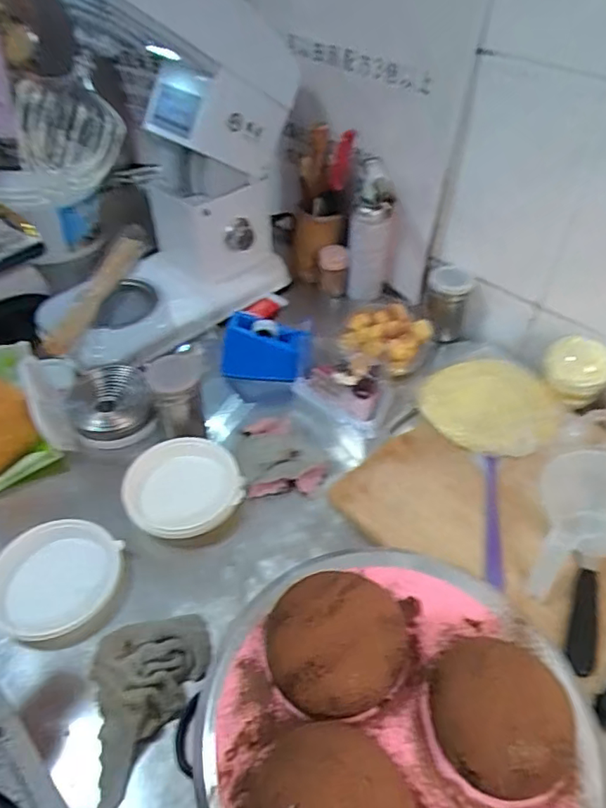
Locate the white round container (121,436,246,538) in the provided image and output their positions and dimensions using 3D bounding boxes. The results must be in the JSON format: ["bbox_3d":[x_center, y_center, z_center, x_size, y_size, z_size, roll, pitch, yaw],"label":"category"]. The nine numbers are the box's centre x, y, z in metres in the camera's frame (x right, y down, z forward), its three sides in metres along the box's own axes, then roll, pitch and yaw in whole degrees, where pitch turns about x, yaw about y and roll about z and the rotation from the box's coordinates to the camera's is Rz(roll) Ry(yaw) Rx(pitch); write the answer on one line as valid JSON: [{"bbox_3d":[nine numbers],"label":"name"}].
[{"bbox_3d":[-0.151,0.109,0.705,0.147,0.038,0.134,-7,46,-8],"label":"white round container"}]

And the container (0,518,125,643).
[{"bbox_3d":[-0.281,0.196,0.629,0.135,0.034,0.136,1,45,-1],"label":"container"}]

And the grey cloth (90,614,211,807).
[{"bbox_3d":[-0.165,0.273,0.545,0.104,0.048,0.173,23,51,22],"label":"grey cloth"}]

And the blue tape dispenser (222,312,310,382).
[{"bbox_3d":[-0.056,-0.082,0.838,0.131,0.086,0.044,6,45,5],"label":"blue tape dispenser"}]

